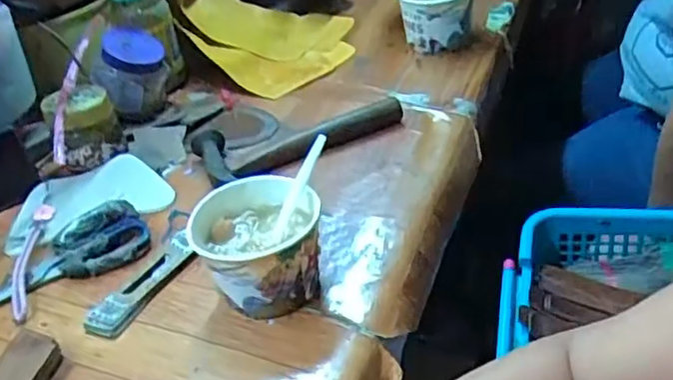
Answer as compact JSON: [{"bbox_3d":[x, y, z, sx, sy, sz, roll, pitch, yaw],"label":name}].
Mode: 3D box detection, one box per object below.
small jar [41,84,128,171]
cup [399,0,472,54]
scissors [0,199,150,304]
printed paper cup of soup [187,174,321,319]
[{"bbox_3d":[-0.266,-0.067,0.699,0.067,0.072,0.057,-28,42,-23],"label":"small jar"},{"bbox_3d":[0.122,-0.221,0.812,0.089,0.080,0.086,-7,39,5],"label":"cup"},{"bbox_3d":[-0.257,0.062,0.585,0.173,0.012,0.075,-27,41,-19],"label":"scissors"},{"bbox_3d":[-0.059,0.047,0.517,0.097,0.075,0.088,-5,38,5],"label":"printed paper cup of soup"}]

